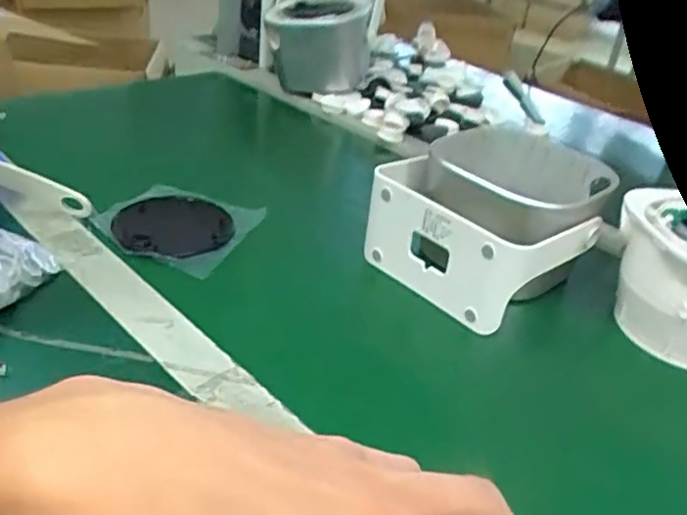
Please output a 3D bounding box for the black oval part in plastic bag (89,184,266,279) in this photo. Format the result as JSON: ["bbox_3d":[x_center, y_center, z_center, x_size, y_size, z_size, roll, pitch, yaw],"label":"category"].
[{"bbox_3d":[-0.152,-0.032,0.571,0.126,0.012,0.118,16,32,11],"label":"black oval part in plastic bag"}]

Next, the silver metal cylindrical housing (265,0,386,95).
[{"bbox_3d":[-0.029,-0.323,0.901,0.157,0.137,0.165,7,31,-1],"label":"silver metal cylindrical housing"}]

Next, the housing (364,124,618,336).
[{"bbox_3d":[0.136,-0.041,0.555,0.149,0.100,0.200,31,37,31],"label":"housing"}]

